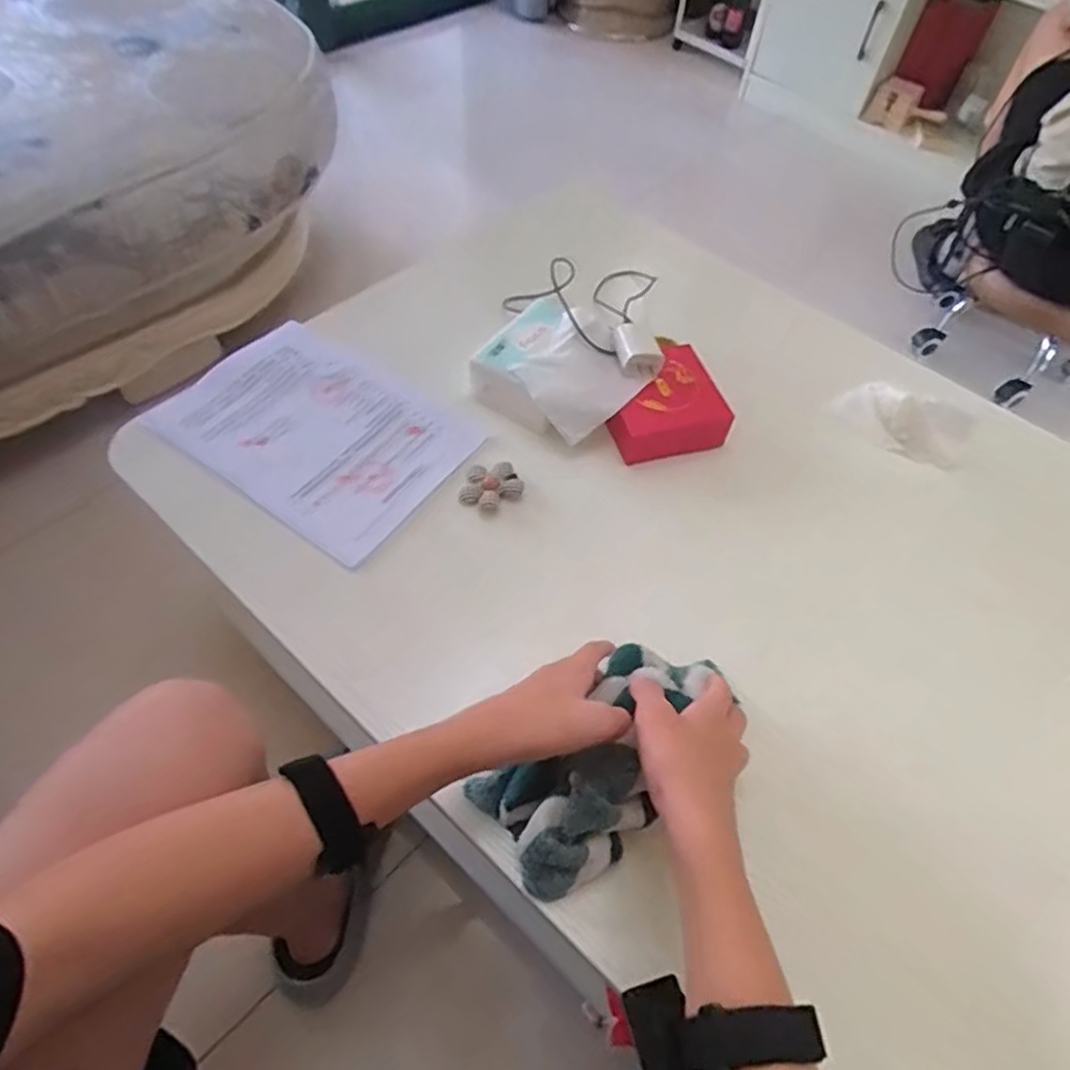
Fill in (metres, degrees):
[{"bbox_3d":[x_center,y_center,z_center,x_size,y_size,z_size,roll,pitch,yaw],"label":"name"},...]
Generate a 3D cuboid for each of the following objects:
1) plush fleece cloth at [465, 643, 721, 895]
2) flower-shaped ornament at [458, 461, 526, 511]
[{"bbox_3d":[0.050,0.156,0.499,0.108,0.068,0.204,34,61,17],"label":"plush fleece cloth"},{"bbox_3d":[-0.041,-0.050,0.663,0.061,0.014,0.054,5,57,-1],"label":"flower-shaped ornament"}]

